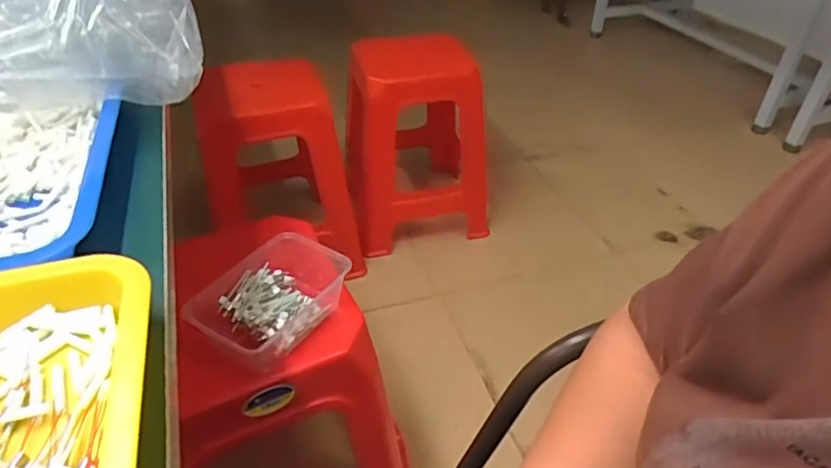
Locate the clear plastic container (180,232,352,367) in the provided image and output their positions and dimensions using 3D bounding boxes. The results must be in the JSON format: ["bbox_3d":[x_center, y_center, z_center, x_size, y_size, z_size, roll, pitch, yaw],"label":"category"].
[{"bbox_3d":[-0.174,0.076,0.654,0.130,0.059,0.174,22,43,24],"label":"clear plastic container"}]

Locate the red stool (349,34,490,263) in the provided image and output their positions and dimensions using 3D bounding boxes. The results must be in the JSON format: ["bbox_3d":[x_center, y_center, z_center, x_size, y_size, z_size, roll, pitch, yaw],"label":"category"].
[{"bbox_3d":[-0.004,-0.233,1.443,0.332,0.422,0.292,-9,40,-13],"label":"red stool"}]

